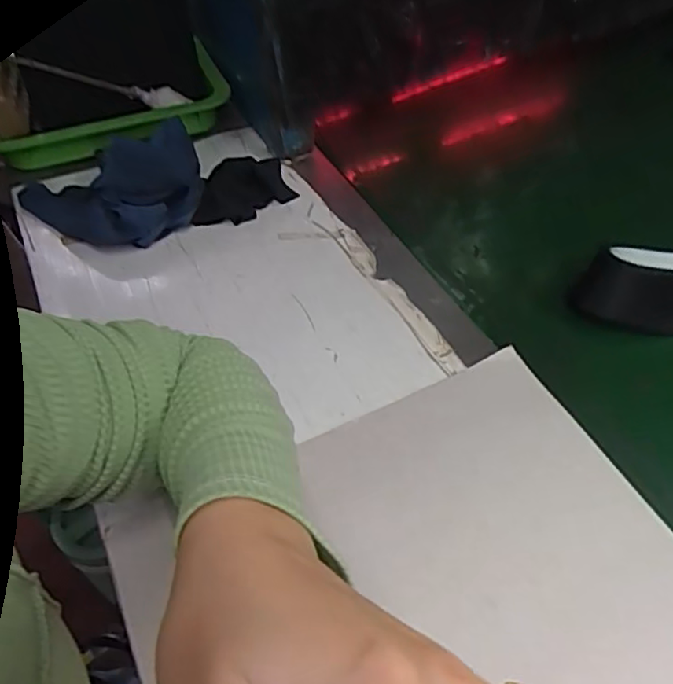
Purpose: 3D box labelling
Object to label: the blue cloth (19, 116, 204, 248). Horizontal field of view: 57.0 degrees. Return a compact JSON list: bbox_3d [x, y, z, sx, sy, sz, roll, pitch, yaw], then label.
[{"bbox_3d":[-0.206,-0.146,0.572,0.161,0.055,0.141,-21,54,-15],"label":"blue cloth"}]

